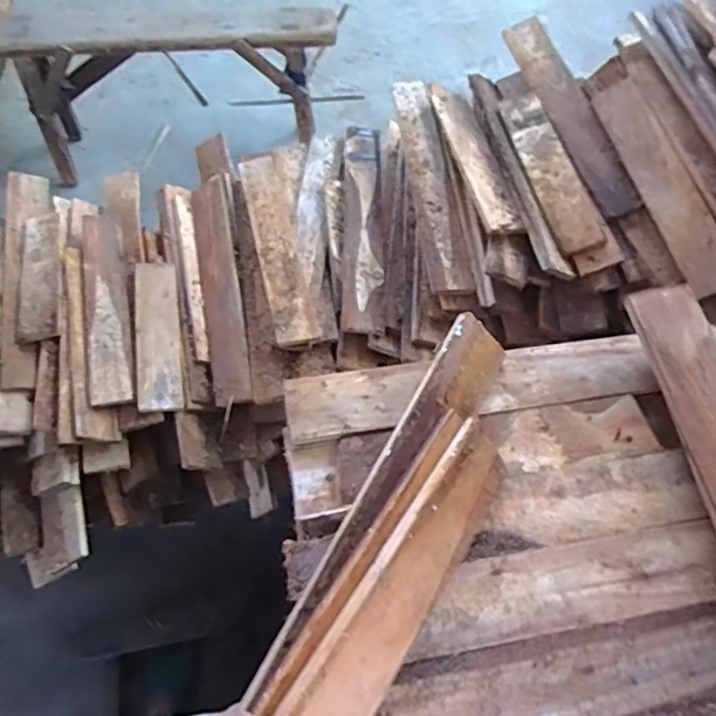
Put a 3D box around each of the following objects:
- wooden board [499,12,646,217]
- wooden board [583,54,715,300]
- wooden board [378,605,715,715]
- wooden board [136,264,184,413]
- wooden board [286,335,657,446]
[{"bbox_3d":[0.379,-0.448,1.070,0.073,0.019,0.468,-25,64,16],"label":"wooden board"},{"bbox_3d":[0.483,-0.310,0.969,0.070,0.023,0.465,-30,63,33],"label":"wooden board"},{"bbox_3d":[0.175,0.271,0.493,0.311,0.008,0.062,-10,60,-7],"label":"wooden board"},{"bbox_3d":[-0.356,-0.051,1.052,0.067,0.010,0.300,-9,60,-6],"label":"wooden board"},{"bbox_3d":[0.125,0.028,0.642,0.397,0.016,0.074,-8,60,-6],"label":"wooden board"}]

